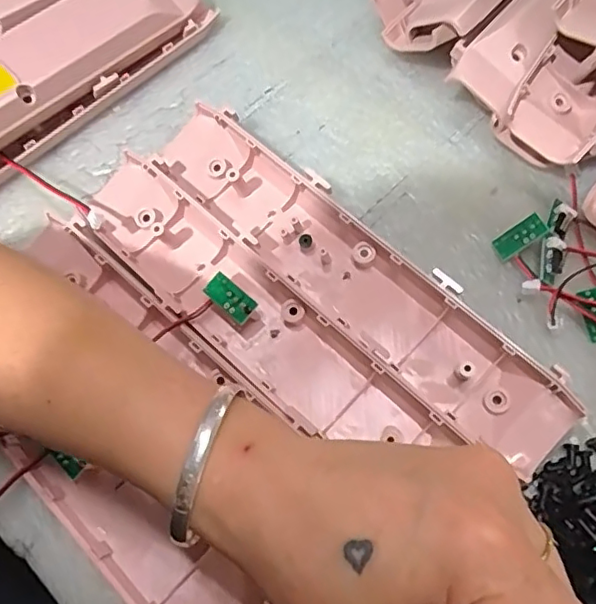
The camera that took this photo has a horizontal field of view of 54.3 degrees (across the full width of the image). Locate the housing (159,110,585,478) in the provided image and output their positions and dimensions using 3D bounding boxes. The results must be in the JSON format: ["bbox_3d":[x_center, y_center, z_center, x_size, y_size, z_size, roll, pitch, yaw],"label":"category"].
[{"bbox_3d":[0.026,-0.015,0.323,0.273,0.025,0.056,41,74,15],"label":"housing"}]

